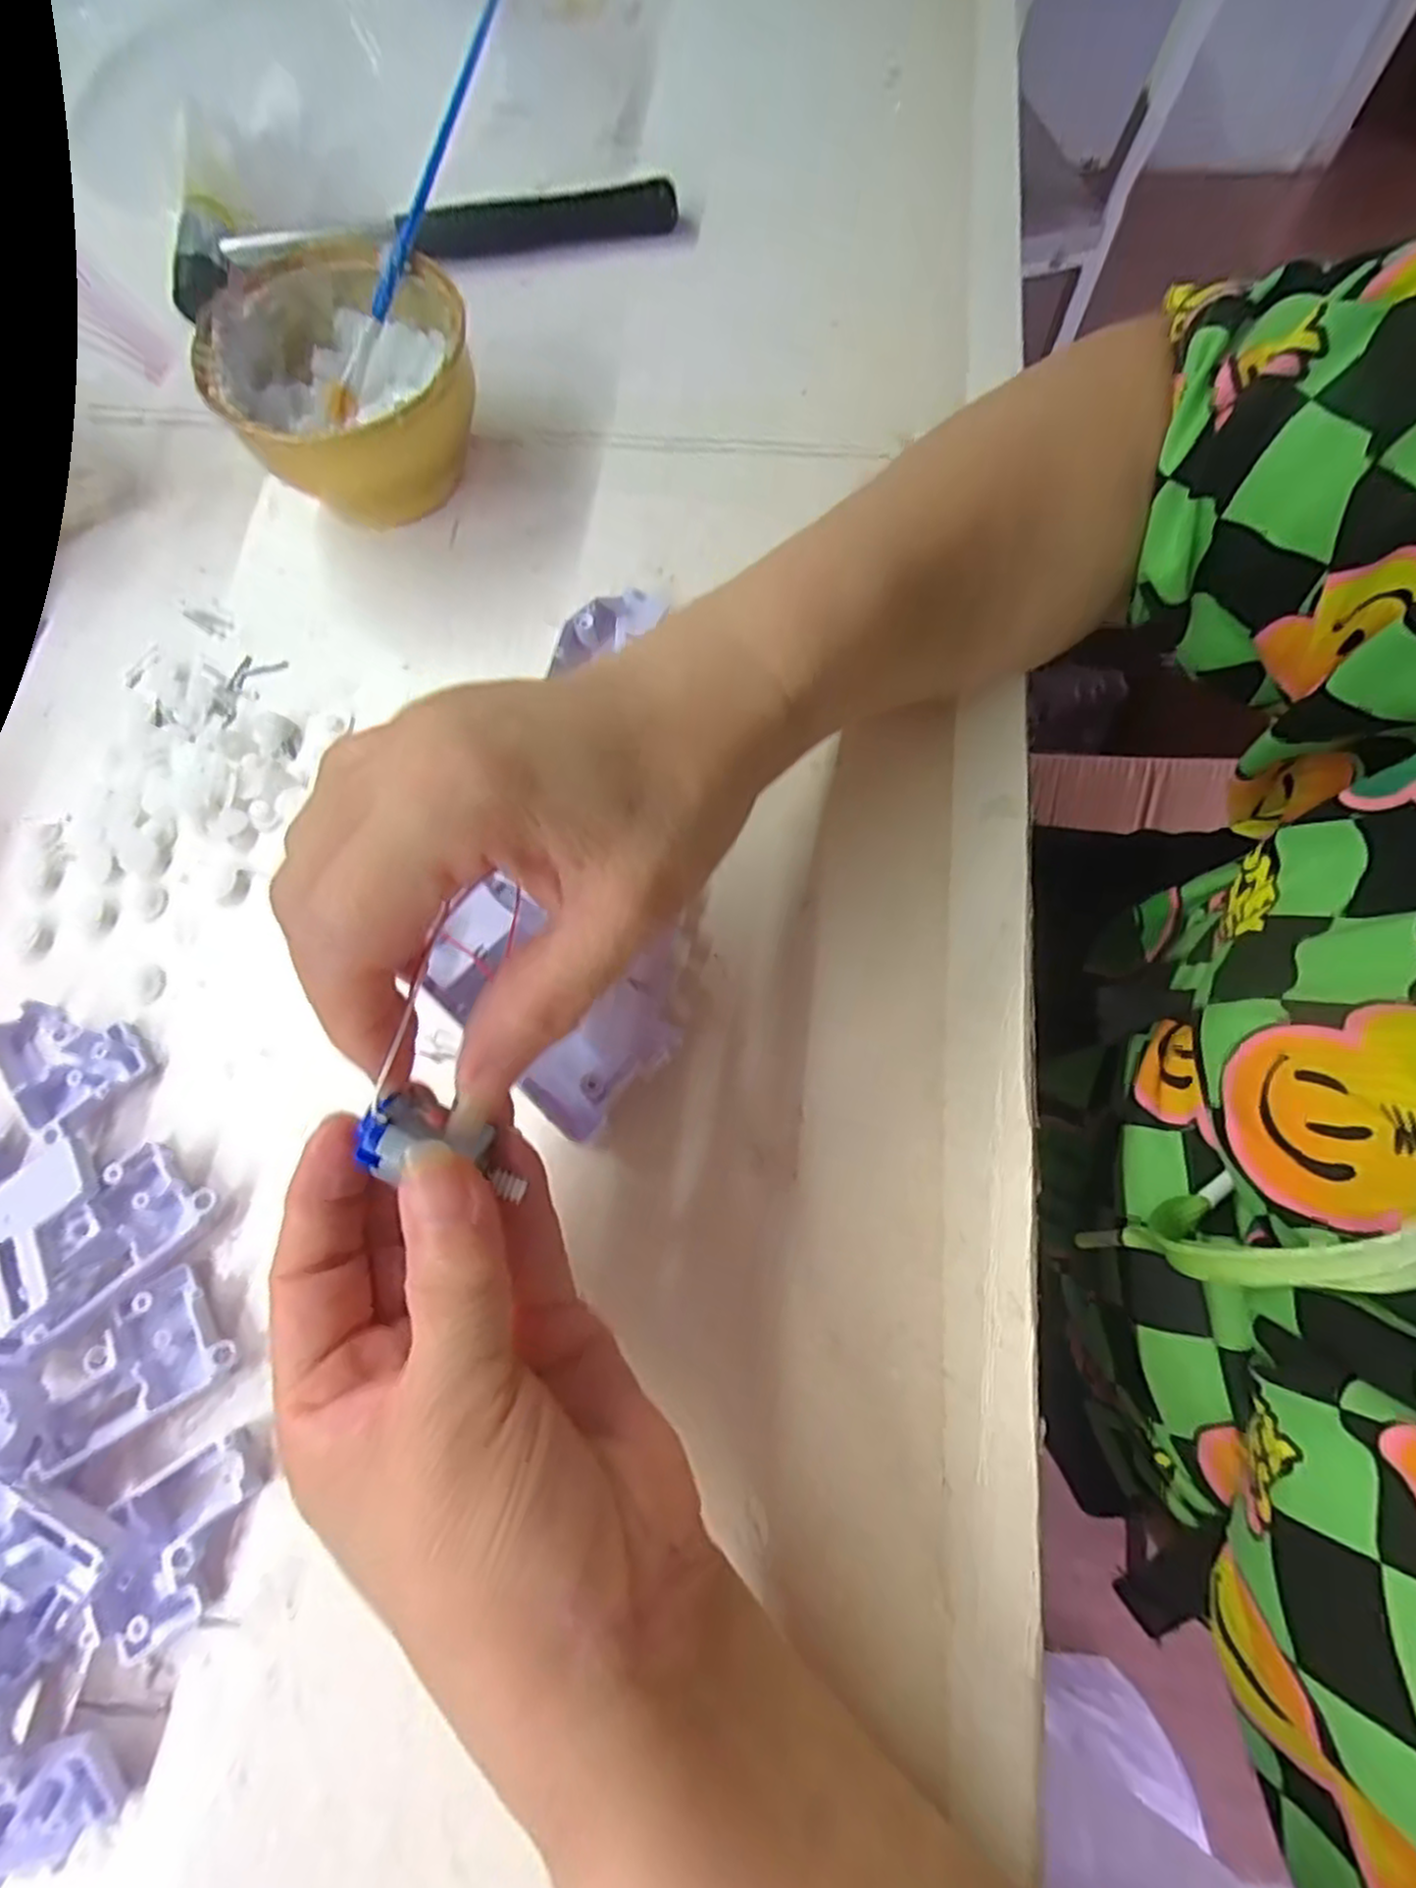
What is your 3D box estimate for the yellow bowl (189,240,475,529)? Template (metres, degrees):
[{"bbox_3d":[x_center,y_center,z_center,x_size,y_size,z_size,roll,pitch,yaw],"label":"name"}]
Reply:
[{"bbox_3d":[-0.139,-0.217,0.302,0.097,0.055,0.115,-17,73,-4],"label":"yellow bowl"}]

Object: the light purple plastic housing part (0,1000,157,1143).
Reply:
[{"bbox_3d":[-0.211,0.035,0.248,0.035,0.010,0.048,-42,76,-11],"label":"light purple plastic housing part"}]

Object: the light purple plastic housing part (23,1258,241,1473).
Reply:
[{"bbox_3d":[-0.168,0.121,0.214,0.055,0.012,0.035,-32,74,-8],"label":"light purple plastic housing part"}]

